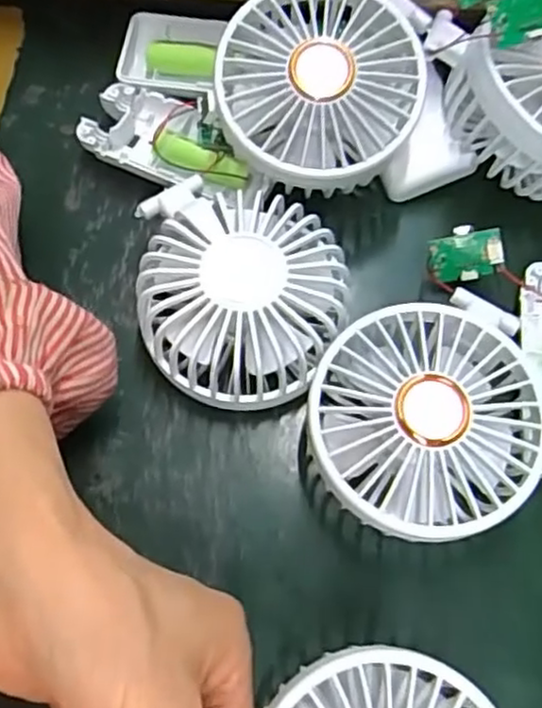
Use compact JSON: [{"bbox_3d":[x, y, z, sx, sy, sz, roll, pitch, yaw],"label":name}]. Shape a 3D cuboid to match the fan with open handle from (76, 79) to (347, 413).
[{"bbox_3d":[-0.028,-0.059,0.303,0.078,0.046,0.170,-19,71,-8],"label":"fan with open handle"}]

